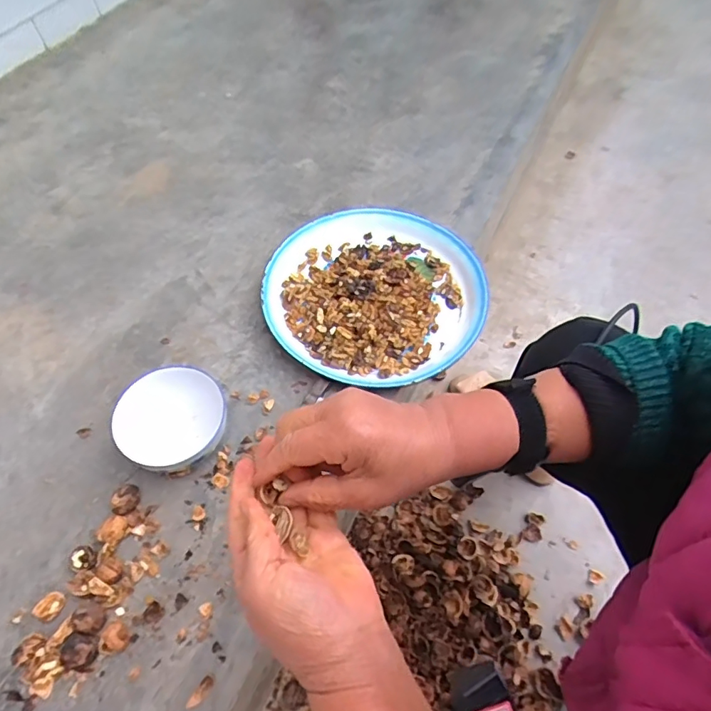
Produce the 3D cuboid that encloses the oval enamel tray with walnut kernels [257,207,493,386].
[{"bbox_3d":[0.032,-0.107,0.805,0.328,0.034,0.338,34,65,22],"label":"oval enamel tray with walnut kernels"}]

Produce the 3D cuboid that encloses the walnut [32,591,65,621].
[{"bbox_3d":[-0.350,0.287,0.575,0.025,0.013,0.030,10,58,10],"label":"walnut"}]

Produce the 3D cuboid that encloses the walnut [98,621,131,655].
[{"bbox_3d":[-0.267,0.313,0.557,0.030,0.021,0.031,2,57,5],"label":"walnut"}]

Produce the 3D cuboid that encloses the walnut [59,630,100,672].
[{"bbox_3d":[-0.298,0.321,0.545,0.037,0.030,0.036,2,57,5],"label":"walnut"}]

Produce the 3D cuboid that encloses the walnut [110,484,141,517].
[{"bbox_3d":[-0.287,0.183,0.632,0.029,0.028,0.036,34,65,22],"label":"walnut"}]

